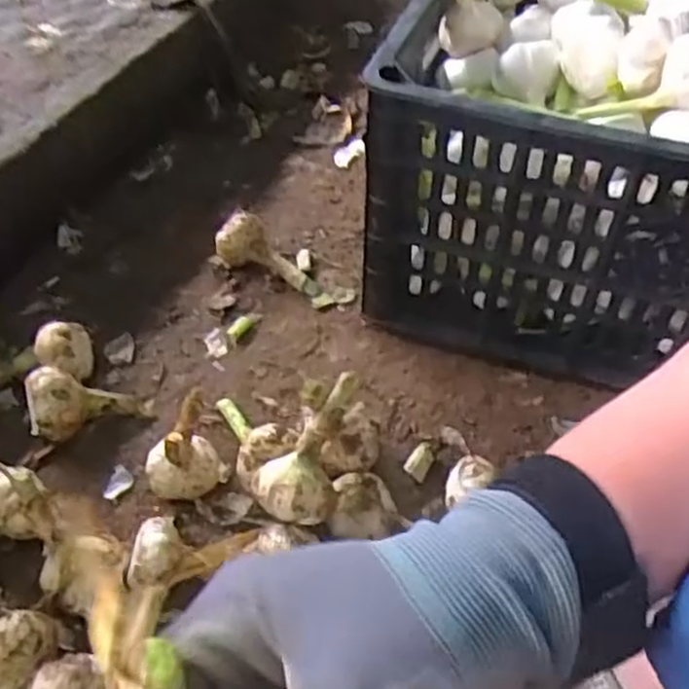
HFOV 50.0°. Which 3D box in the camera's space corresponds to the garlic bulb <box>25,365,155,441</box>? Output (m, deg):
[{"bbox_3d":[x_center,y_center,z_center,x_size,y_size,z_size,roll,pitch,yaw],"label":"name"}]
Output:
[{"bbox_3d":[-0.188,0.046,0.549,0.090,0.038,0.040,11,37,-42],"label":"garlic bulb"}]

